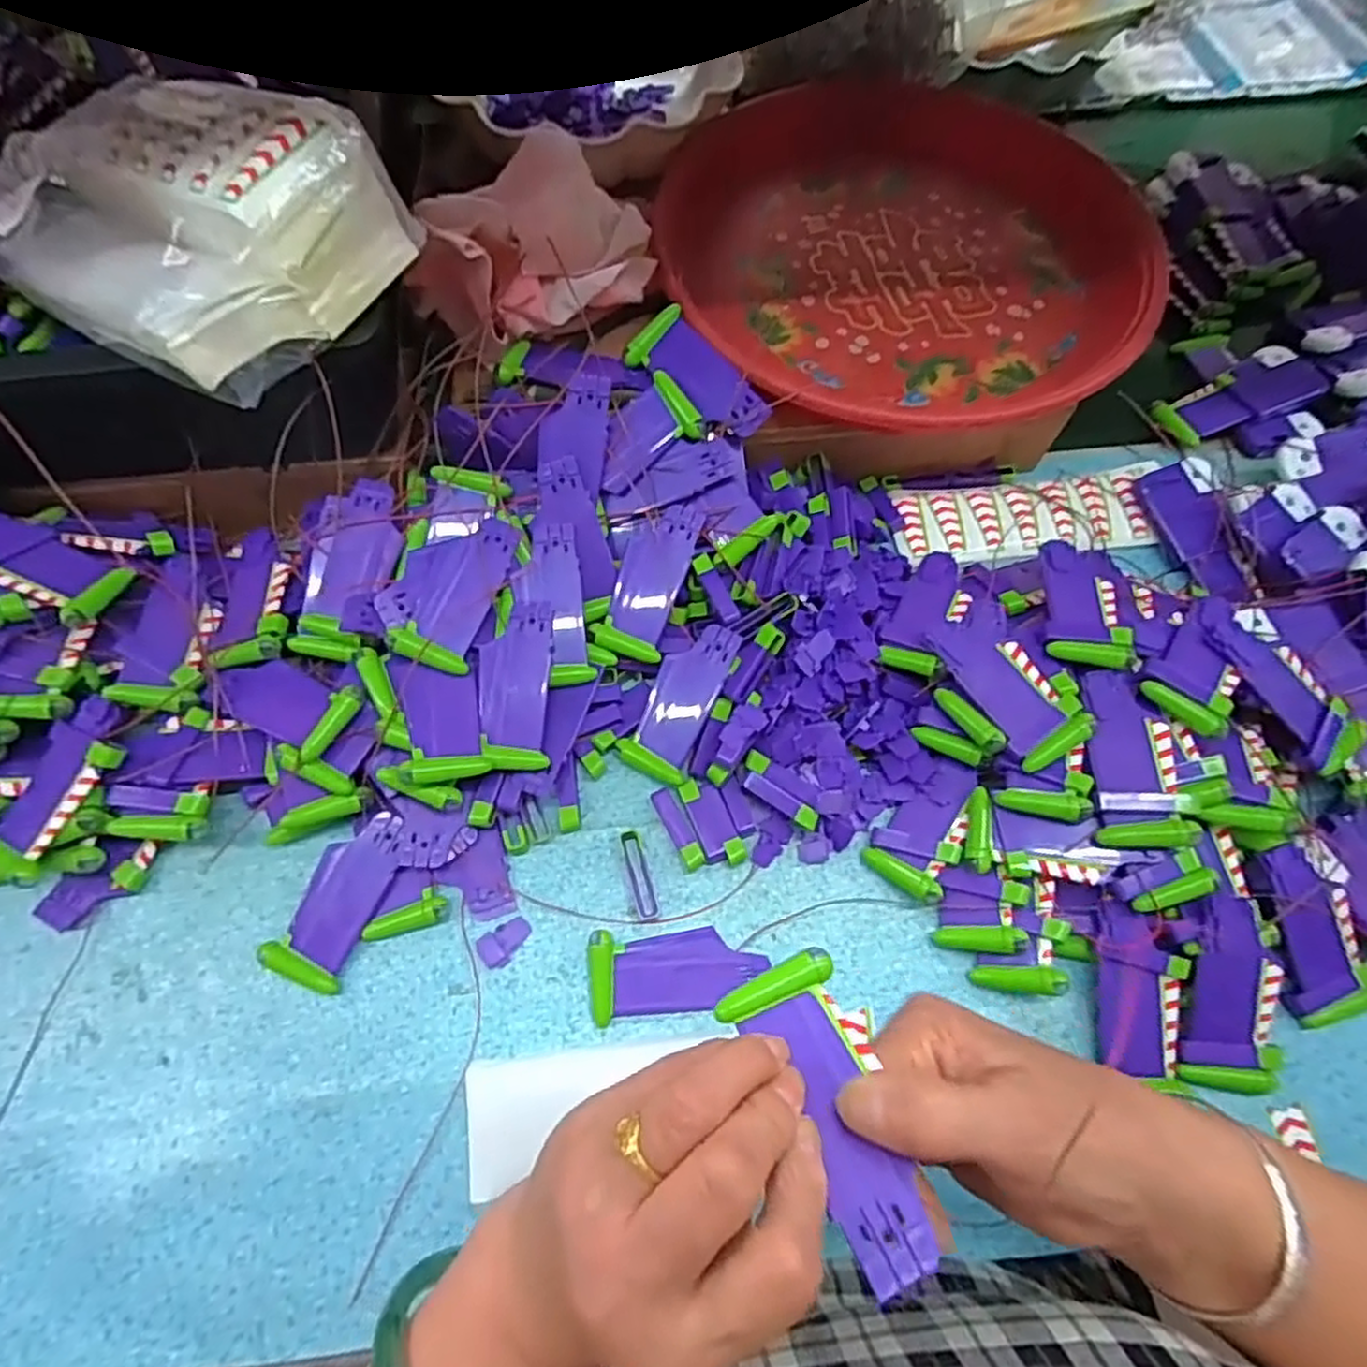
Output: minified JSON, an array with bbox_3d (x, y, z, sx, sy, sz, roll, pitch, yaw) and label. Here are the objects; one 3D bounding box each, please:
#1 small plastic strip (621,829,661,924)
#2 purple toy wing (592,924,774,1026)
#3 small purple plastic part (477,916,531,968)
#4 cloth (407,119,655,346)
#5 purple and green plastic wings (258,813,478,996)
[{"bbox_3d":[-0.023,0.100,0.386,0.011,0.007,0.046,-14,67,-7],"label":"small plastic strip"},{"bbox_3d":[-0.003,0.142,0.367,0.086,0.010,0.041,-8,66,-4],"label":"purple toy wing"},{"bbox_3d":[-0.090,0.131,0.372,0.027,0.004,0.018,-31,70,-14],"label":"small purple plastic part"},{"bbox_3d":[-0.086,-0.249,0.414,0.130,0.067,0.069,-28,70,-12],"label":"cloth"},{"bbox_3d":[-0.163,0.104,0.374,0.049,0.020,0.105,37,70,15],"label":"purple and green plastic wings"}]

